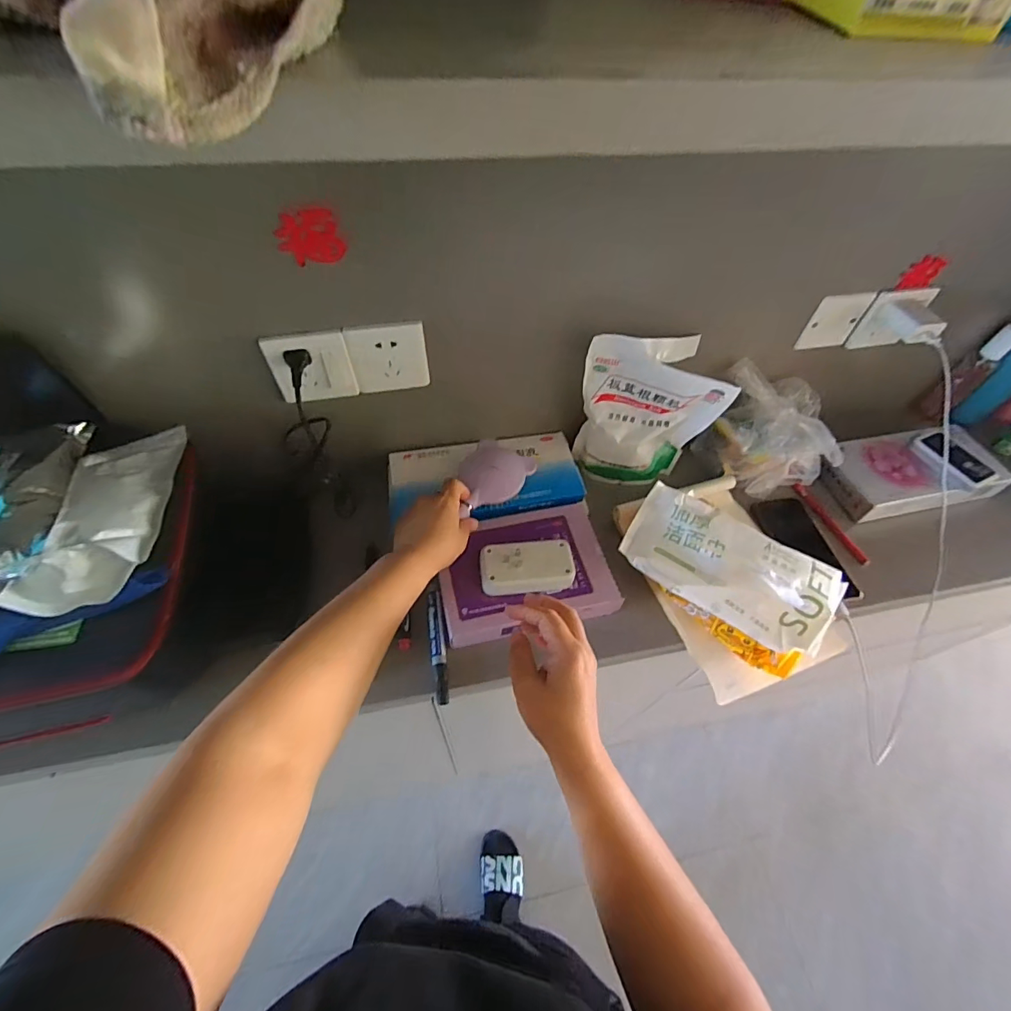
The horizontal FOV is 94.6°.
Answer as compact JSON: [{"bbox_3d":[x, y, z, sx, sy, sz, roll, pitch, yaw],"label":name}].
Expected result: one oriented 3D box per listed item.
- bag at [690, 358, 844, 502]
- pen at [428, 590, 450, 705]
[{"bbox_3d":[0.399,-0.111,0.698,0.174,0.129,0.142,-4,55,-6],"label":"bag"},{"bbox_3d":[-0.080,0.163,0.550,0.019,0.023,0.130,-6,55,-7],"label":"pen"}]

